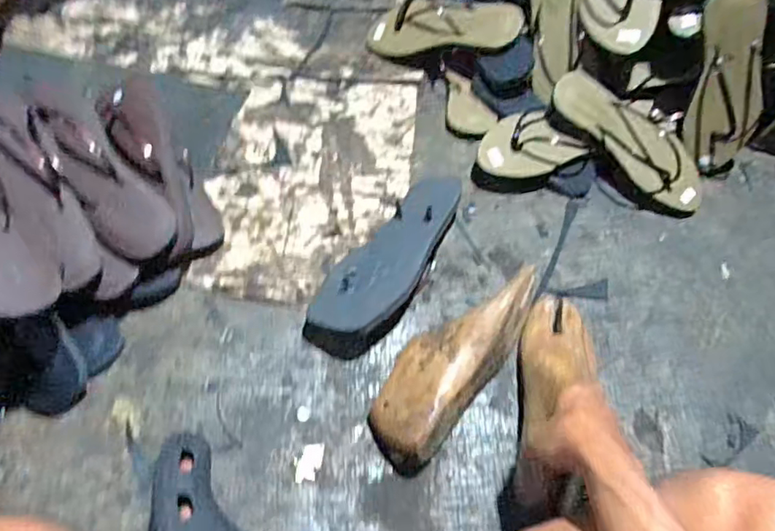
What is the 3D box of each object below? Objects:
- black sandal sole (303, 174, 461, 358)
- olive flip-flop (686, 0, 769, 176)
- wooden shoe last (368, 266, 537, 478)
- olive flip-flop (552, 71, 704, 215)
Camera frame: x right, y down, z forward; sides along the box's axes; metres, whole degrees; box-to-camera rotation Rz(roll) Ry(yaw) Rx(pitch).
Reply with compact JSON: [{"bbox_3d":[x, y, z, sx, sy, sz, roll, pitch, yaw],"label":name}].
[{"bbox_3d":[0.007,-0.020,0.681,0.099,0.050,0.283,25,61,11],"label":"black sandal sole"},{"bbox_3d":[0.445,-0.236,0.754,0.078,0.243,0.050,-17,29,-14],"label":"olive flip-flop"},{"bbox_3d":[0.072,0.094,0.614,0.090,0.074,0.249,37,63,17],"label":"wooden shoe last"},{"bbox_3d":[0.329,-0.170,0.778,0.088,0.045,0.242,-43,86,-1],"label":"olive flip-flop"}]

